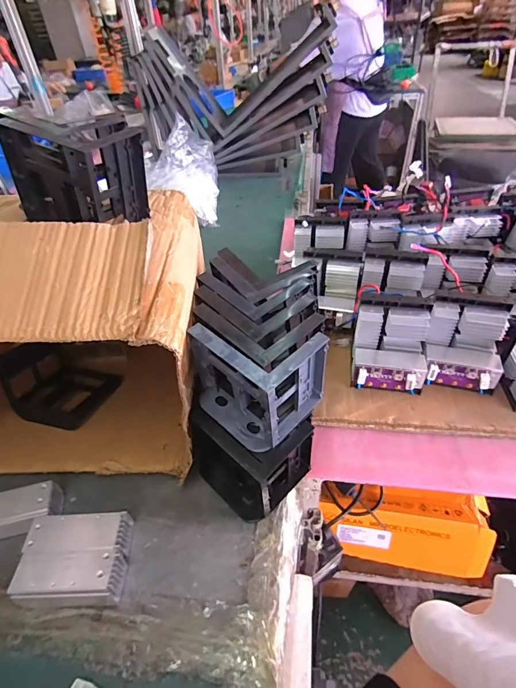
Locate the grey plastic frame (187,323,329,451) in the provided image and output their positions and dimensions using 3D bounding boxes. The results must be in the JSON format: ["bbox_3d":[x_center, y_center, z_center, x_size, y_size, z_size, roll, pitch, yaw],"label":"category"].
[{"bbox_3d":[-0.005,0.030,0.408,0.121,0.107,0.099,29,52,30],"label":"grey plastic frame"}]

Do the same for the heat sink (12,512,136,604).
[{"bbox_3d":[-0.201,0.233,0.408,0.107,0.041,0.081,-5,43,-1],"label":"heat sink"}]

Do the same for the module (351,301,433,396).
[{"bbox_3d":[0.195,0.010,0.554,0.107,0.104,0.091,5,44,10],"label":"module"}]

